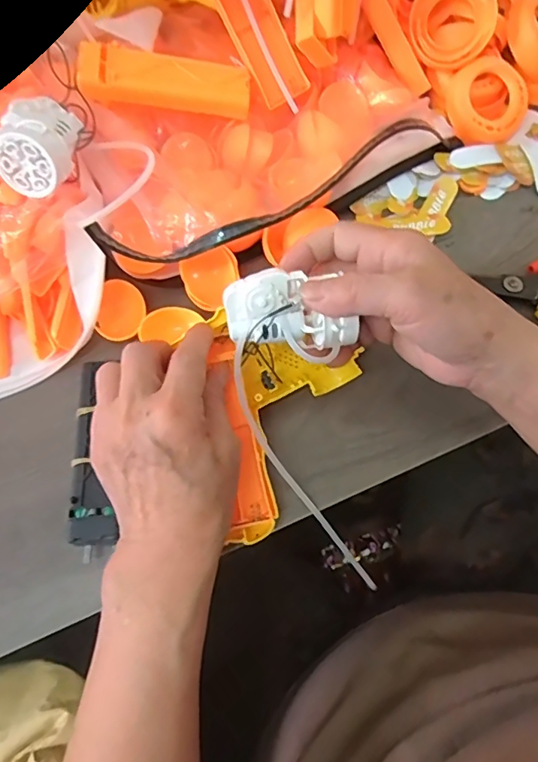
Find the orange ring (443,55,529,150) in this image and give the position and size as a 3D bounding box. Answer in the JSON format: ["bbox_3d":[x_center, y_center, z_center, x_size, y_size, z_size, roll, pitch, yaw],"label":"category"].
[{"bbox_3d":[0.158,-0.202,0.371,0.056,0.019,0.056,0,91,-8],"label":"orange ring"}]

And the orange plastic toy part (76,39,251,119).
[{"bbox_3d":[-0.067,-0.199,0.336,0.109,0.018,0.033,3,71,-13],"label":"orange plastic toy part"}]

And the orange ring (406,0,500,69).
[{"bbox_3d":[0.129,-0.253,0.359,0.058,0.016,0.056,2,107,7],"label":"orange ring"}]

